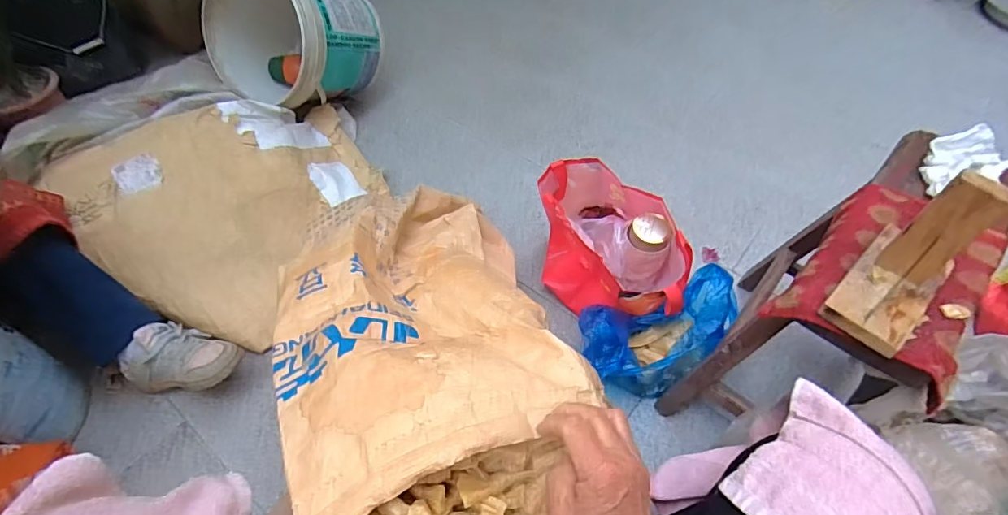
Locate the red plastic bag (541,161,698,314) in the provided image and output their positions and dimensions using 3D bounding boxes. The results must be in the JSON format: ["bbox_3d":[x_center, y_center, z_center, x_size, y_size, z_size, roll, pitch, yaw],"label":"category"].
[{"bbox_3d":[0.193,-0.012,0.948,0.202,0.214,0.327,-13,55,-10],"label":"red plastic bag"}]

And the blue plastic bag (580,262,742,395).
[{"bbox_3d":[0.262,0.130,0.856,0.262,0.183,0.157,-4,54,-3],"label":"blue plastic bag"}]

